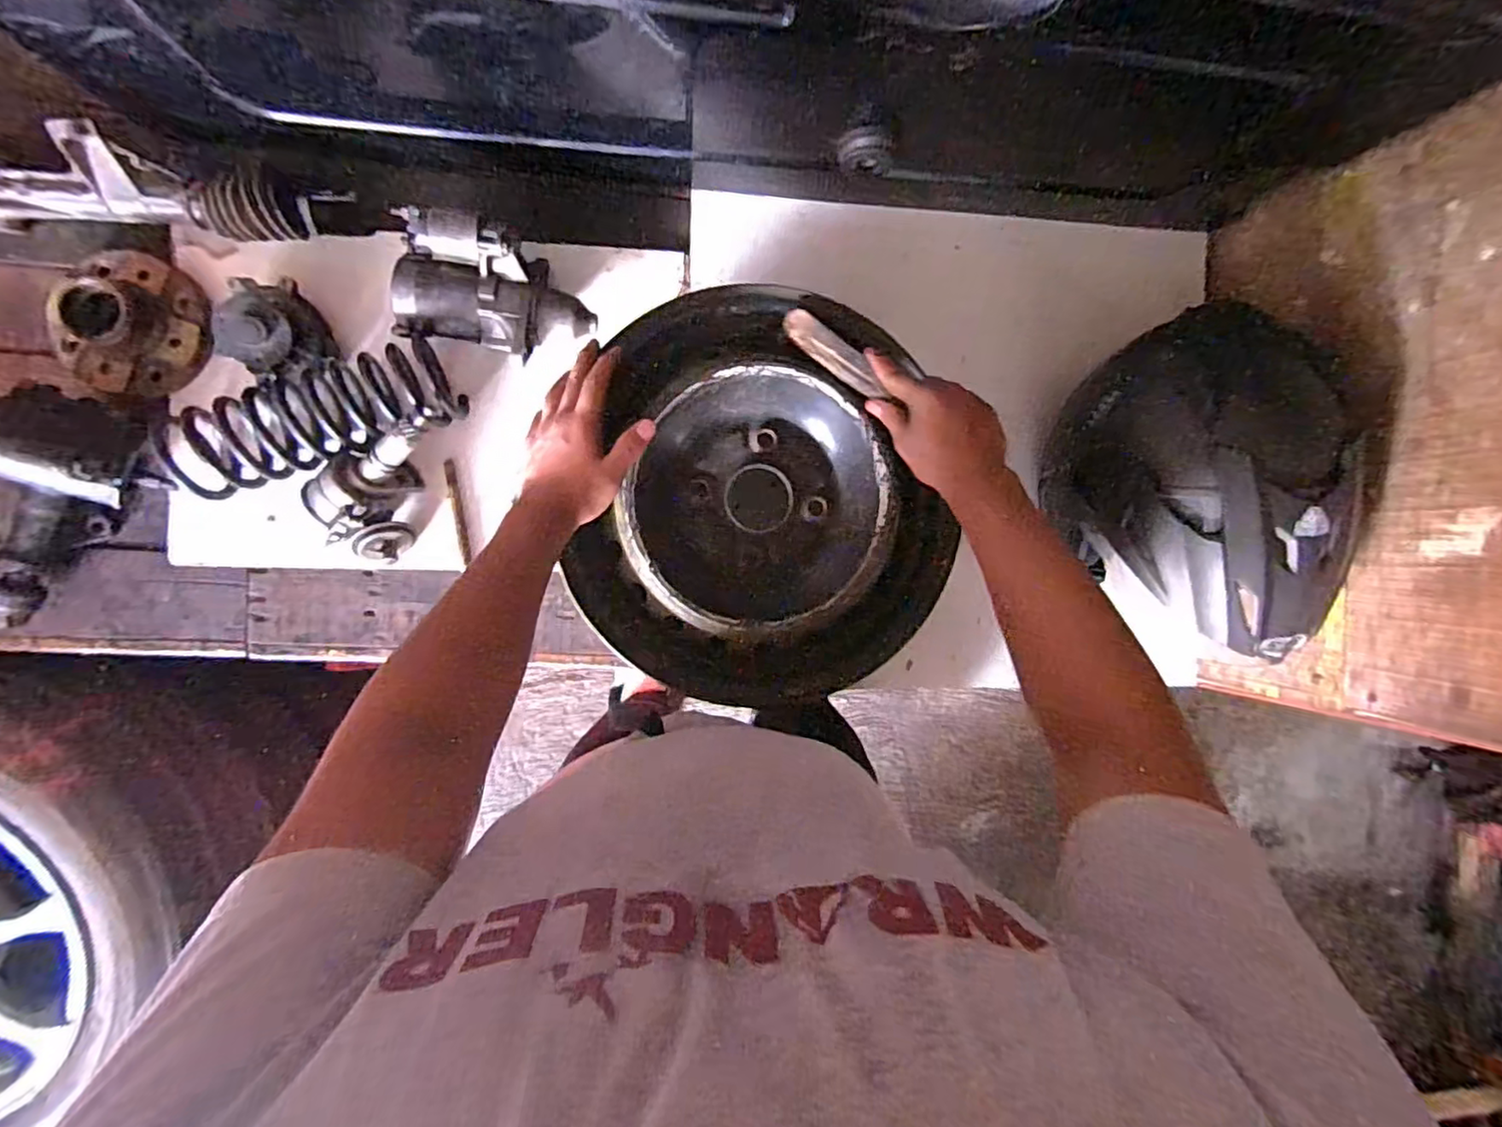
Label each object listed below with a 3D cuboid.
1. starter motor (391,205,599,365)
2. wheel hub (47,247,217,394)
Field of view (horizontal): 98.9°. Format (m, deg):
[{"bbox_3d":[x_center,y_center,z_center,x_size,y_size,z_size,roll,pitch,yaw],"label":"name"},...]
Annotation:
[{"bbox_3d":[-0.260,-0.271,0.663,0.193,0.091,0.121,8,88,-7],"label":"starter motor"},{"bbox_3d":[-0.615,-0.237,0.641,0.112,0.059,0.143,26,86,-6],"label":"wheel hub"}]

